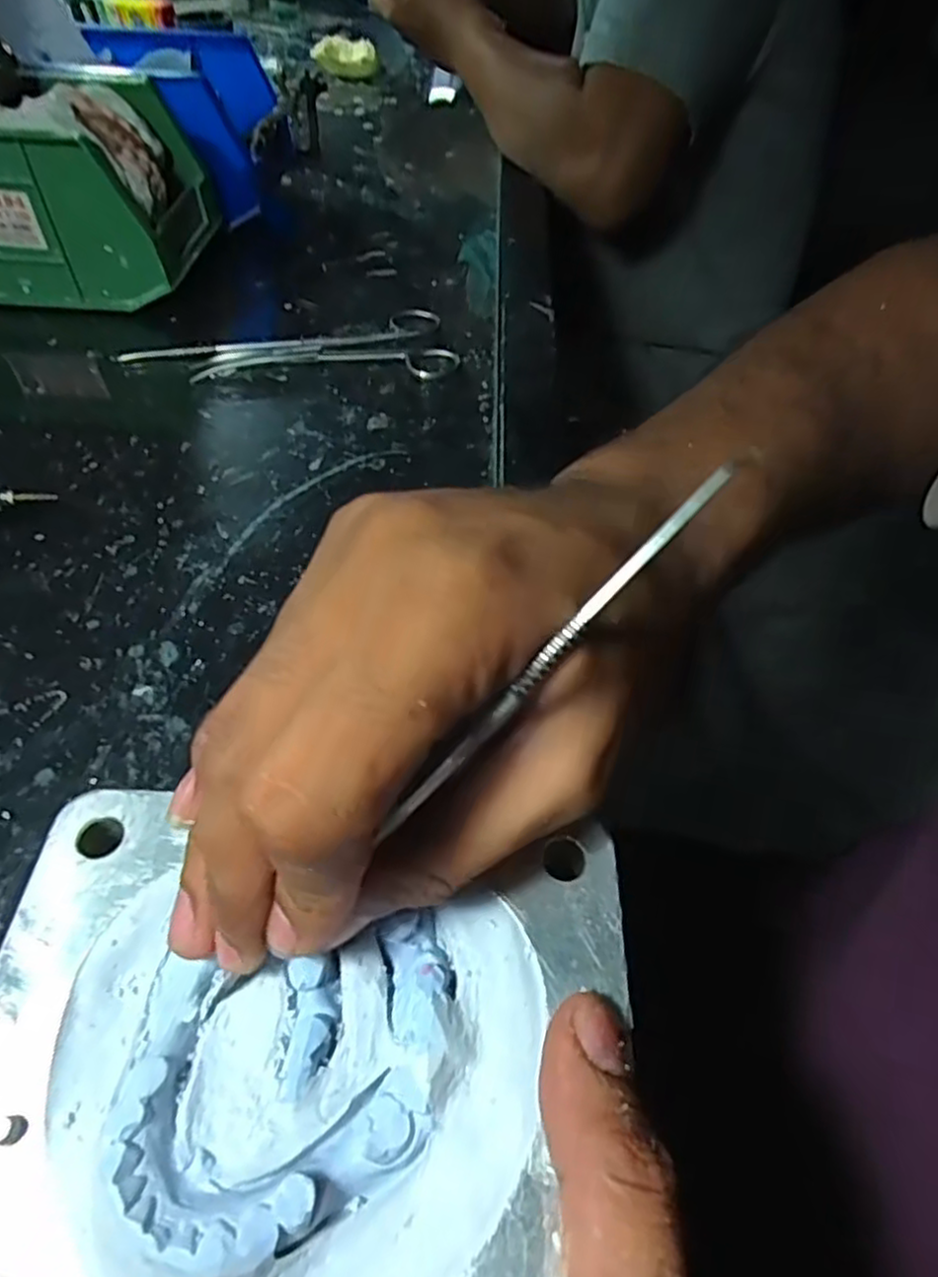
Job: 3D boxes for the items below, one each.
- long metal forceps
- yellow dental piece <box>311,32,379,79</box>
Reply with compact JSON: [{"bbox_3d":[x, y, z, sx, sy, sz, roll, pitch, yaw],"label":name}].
[{"bbox_3d":[-0.094,-0.159,0.376,0.170,0.006,0.065,-1,52,-4],"label":"long metal forceps"},{"bbox_3d":[-0.122,-0.573,0.692,0.061,0.036,0.021,9,52,5],"label":"yellow dental piece"}]

